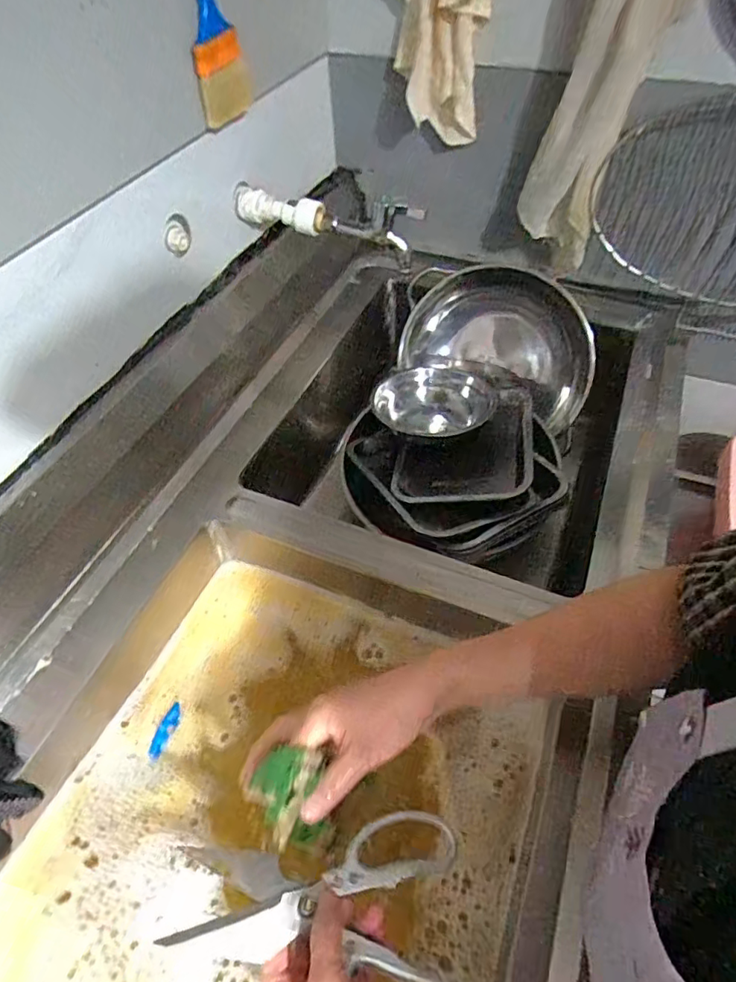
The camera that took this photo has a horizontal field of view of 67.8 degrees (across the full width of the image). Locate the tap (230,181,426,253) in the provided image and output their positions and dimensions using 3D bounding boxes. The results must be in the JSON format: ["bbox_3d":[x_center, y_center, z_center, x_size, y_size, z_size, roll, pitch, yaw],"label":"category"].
[{"bbox_3d":[-0.058,-0.343,0.695,0.251,0.052,0.042,17,53,15],"label":"tap"}]

